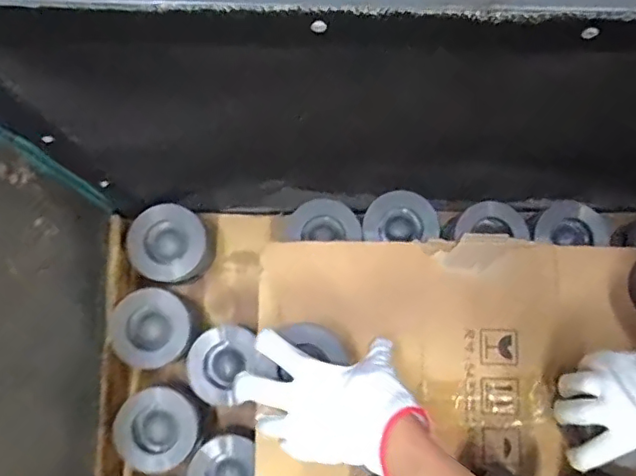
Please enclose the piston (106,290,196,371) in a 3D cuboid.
[{"bbox_3d":[-0.192,0.109,0.666,0.086,0.078,0.082,0,82,-1],"label":"piston"}]

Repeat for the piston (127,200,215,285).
[{"bbox_3d":[-0.176,0.013,0.681,0.086,0.087,0.087,0,82,-1],"label":"piston"}]

